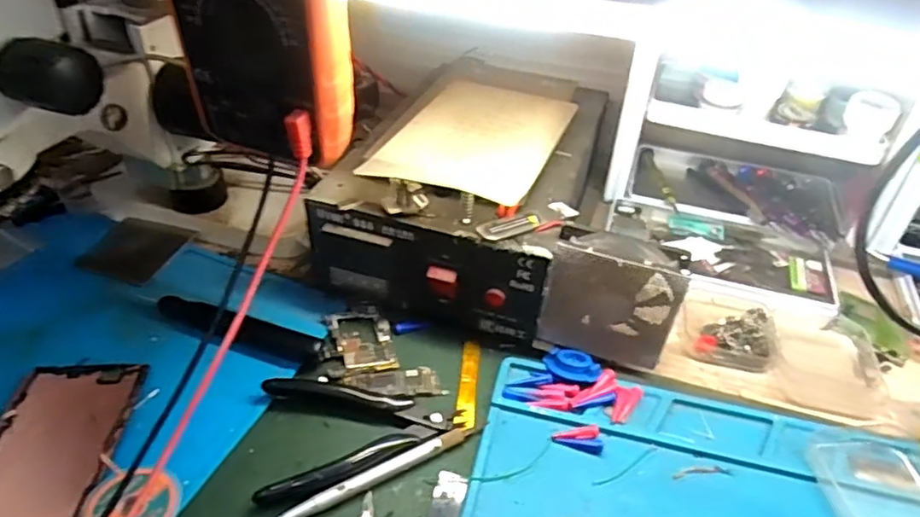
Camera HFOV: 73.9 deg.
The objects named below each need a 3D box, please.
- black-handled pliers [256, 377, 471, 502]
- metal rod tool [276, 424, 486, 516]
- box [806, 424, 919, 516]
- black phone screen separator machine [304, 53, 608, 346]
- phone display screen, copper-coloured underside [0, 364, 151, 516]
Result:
[{"bbox_3d":[-0.056,0.097,0.356,0.112,0.009,0.079,-5,40,-10],"label":"black-handled pliers"},{"bbox_3d":[-0.048,0.119,0.332,0.136,0.007,0.008,-19,44,-25],"label":"metal rod tool"},{"bbox_3d":[0.234,0.123,0.342,0.068,0.014,0.067,0,39,-4],"label":"box"},{"bbox_3d":[0.015,-0.063,0.473,0.157,0.102,0.235,15,40,14],"label":"black phone screen separator machine"},{"bbox_3d":[-0.225,0.116,0.321,0.071,0.009,0.158,0,39,-4],"label":"phone display screen, copper-coloured underside"}]

